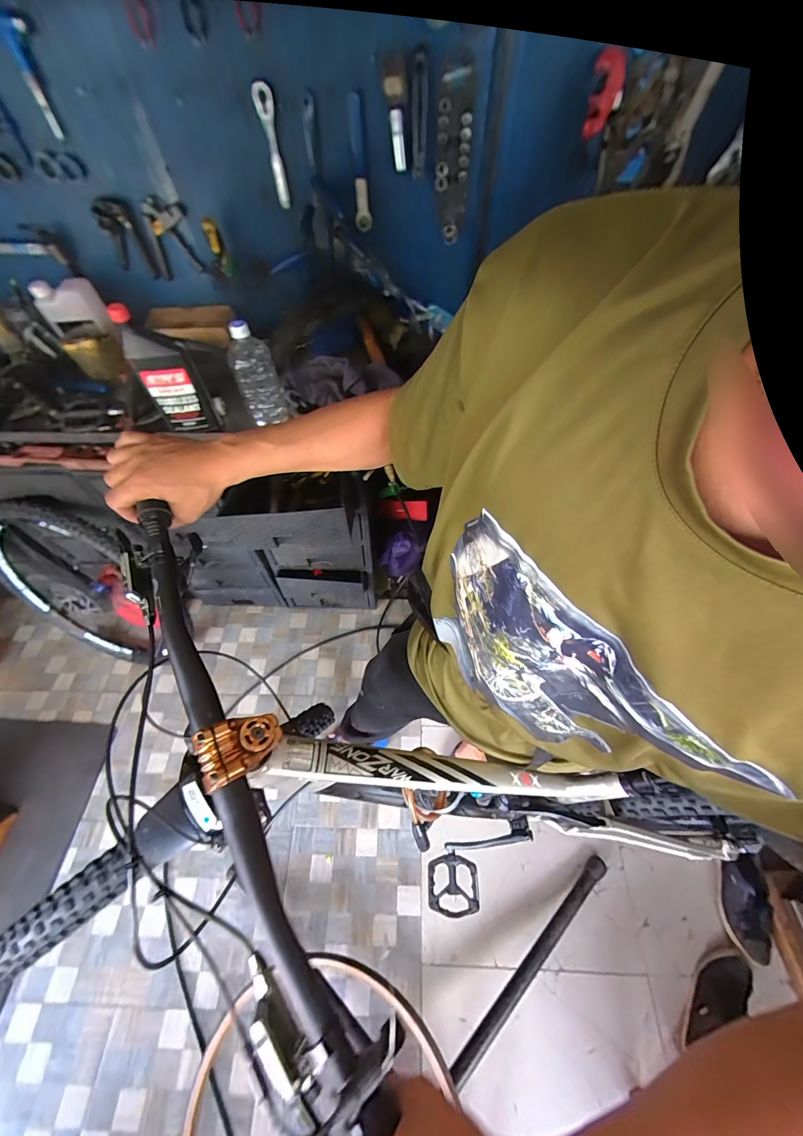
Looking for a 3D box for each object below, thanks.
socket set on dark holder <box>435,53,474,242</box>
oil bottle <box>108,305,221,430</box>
[{"bbox_3d":[0.101,-0.817,0.758,0.071,0.250,0.025,-11,59,-6],"label":"socket set on dark holder"},{"bbox_3d":[-0.476,-0.398,0.776,0.112,0.231,0.063,-16,59,-8],"label":"oil bottle"}]

